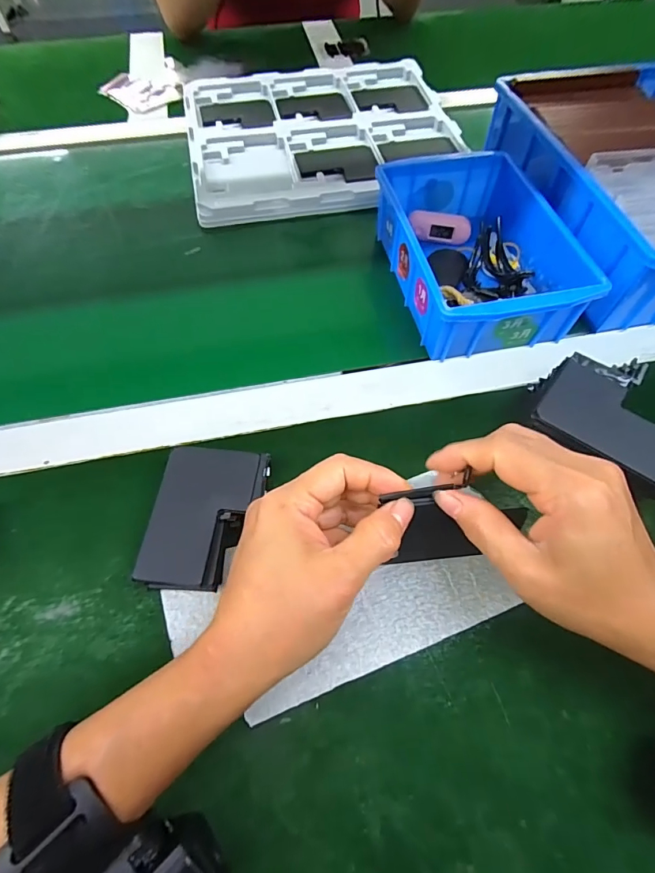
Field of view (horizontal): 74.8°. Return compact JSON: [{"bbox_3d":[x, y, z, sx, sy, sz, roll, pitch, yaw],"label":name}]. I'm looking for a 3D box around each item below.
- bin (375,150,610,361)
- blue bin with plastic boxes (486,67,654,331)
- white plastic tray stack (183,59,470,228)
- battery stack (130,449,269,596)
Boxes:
[{"bbox_3d":[0.126,-0.165,0.372,0.126,0.051,0.190,-11,61,-5],"label":"bin"},{"bbox_3d":[0.293,-0.246,0.411,0.208,0.078,0.306,-12,61,-6],"label":"blue bin with plastic boxes"},{"bbox_3d":[-0.007,-0.366,0.513,0.311,0.022,0.282,-10,61,-6],"label":"white plastic tray stack"},{"bbox_3d":[-0.076,0.053,0.276,0.065,0.023,0.089,6,61,4],"label":"battery stack"}]

